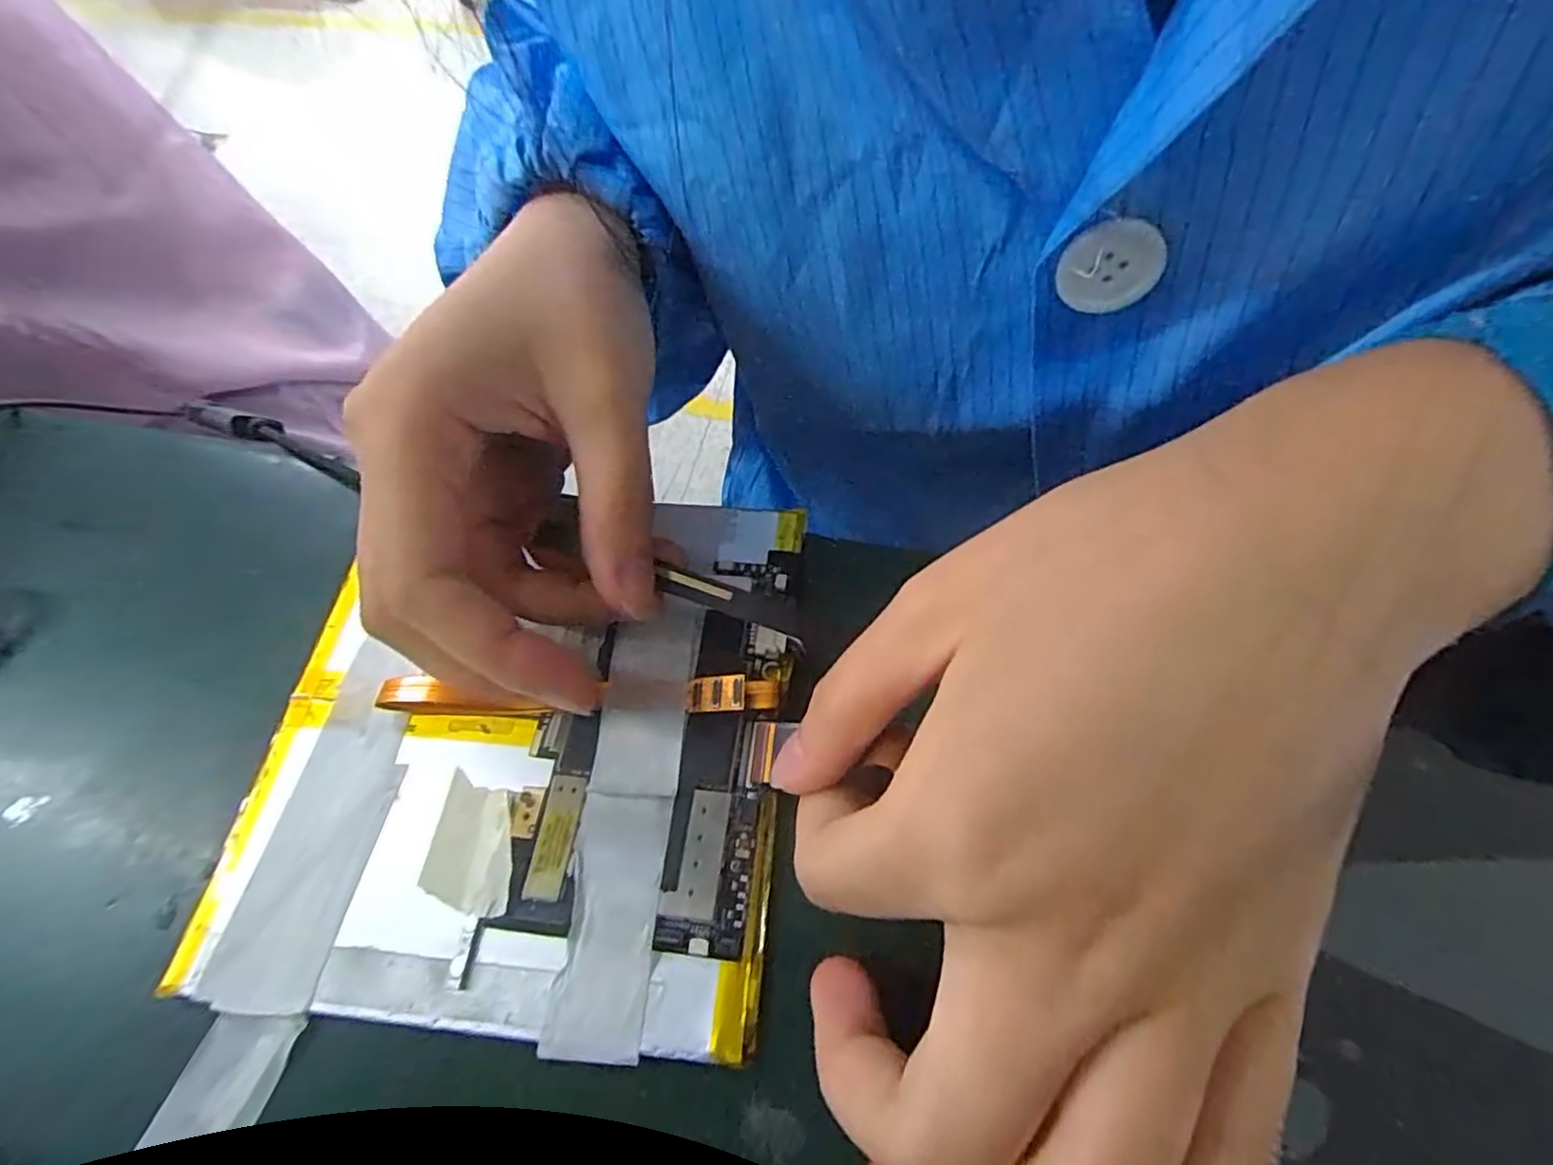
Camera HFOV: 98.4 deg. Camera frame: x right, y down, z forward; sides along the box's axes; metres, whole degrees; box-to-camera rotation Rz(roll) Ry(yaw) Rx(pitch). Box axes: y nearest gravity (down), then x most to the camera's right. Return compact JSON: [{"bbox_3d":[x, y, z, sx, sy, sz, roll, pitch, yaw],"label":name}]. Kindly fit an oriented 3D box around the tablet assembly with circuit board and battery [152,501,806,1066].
[{"bbox_3d":[-0.060,0.032,0.162,0.123,0.008,0.129,5,62,5],"label":"tablet assembly with circuit board and battery"}]

